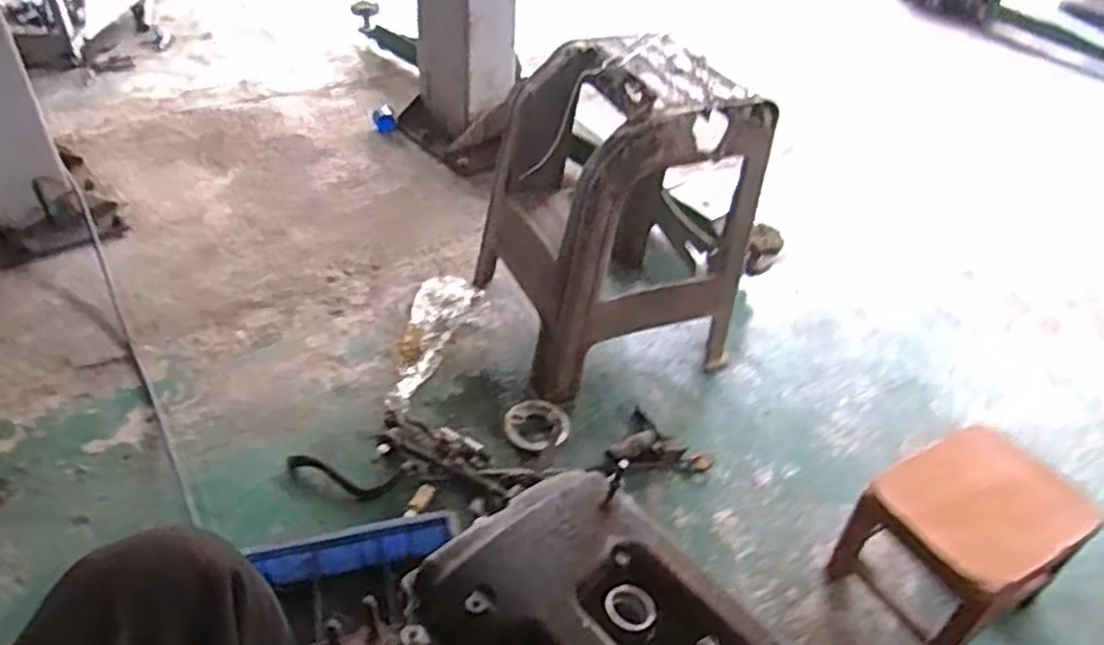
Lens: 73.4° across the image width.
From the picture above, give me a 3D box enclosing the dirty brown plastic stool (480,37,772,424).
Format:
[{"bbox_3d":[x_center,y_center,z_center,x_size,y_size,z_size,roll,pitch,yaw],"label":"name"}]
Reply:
[{"bbox_3d":[0.128,-0.211,1.528,0.419,0.608,0.430,-15,46,-23],"label":"dirty brown plastic stool"}]

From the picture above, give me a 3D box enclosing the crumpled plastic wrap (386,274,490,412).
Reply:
[{"bbox_3d":[-0.295,0.026,1.644,0.171,0.045,0.435,20,43,13],"label":"crumpled plastic wrap"}]

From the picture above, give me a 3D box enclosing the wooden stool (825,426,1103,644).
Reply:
[{"bbox_3d":[0.689,0.361,1.243,0.338,0.254,0.244,-20,49,-27],"label":"wooden stool"}]

